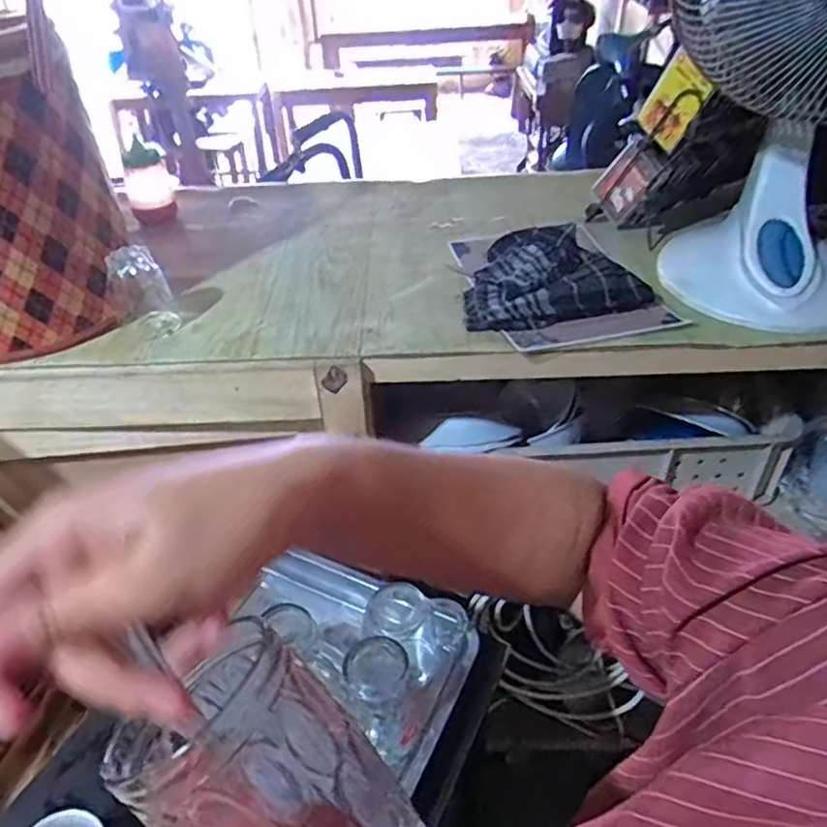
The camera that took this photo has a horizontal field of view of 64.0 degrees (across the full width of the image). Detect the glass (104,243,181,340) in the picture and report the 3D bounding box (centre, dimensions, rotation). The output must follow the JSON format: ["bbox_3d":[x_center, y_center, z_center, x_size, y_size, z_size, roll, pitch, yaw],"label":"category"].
[{"bbox_3d":[-0.320,-0.142,0.781,0.065,0.098,0.060,-16,43,-17],"label":"glass"}]

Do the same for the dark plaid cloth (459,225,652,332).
[{"bbox_3d":[0.179,-0.166,0.814,0.222,0.062,0.190,3,41,6],"label":"dark plaid cloth"}]

